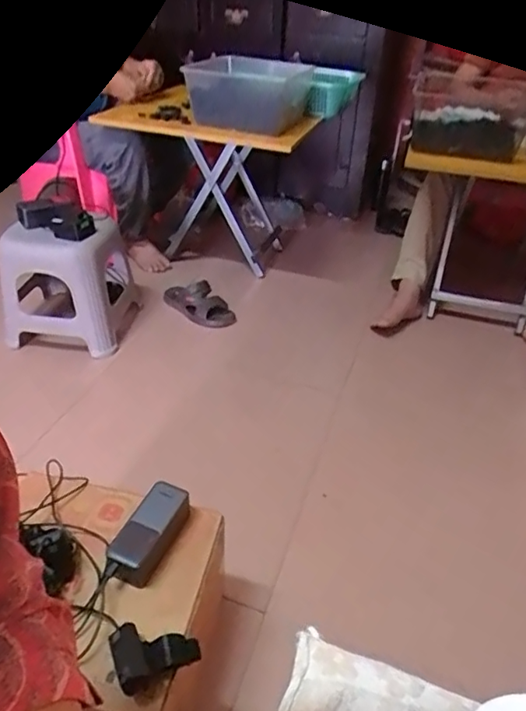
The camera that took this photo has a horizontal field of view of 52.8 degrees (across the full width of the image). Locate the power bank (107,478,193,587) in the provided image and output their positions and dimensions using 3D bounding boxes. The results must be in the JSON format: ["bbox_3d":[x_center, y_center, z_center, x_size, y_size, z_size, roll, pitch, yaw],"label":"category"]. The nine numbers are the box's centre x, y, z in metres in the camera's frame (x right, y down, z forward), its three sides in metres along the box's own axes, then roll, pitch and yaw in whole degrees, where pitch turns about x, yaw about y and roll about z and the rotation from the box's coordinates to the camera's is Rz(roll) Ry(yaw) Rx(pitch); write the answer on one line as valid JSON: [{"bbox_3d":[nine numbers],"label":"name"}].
[{"bbox_3d":[-0.152,0.238,0.713,0.056,0.051,0.129,16,39,17],"label":"power bank"}]

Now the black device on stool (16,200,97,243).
[{"bbox_3d":[-0.512,-0.339,1.326,0.209,0.060,0.091,19,83,11],"label":"black device on stool"}]

